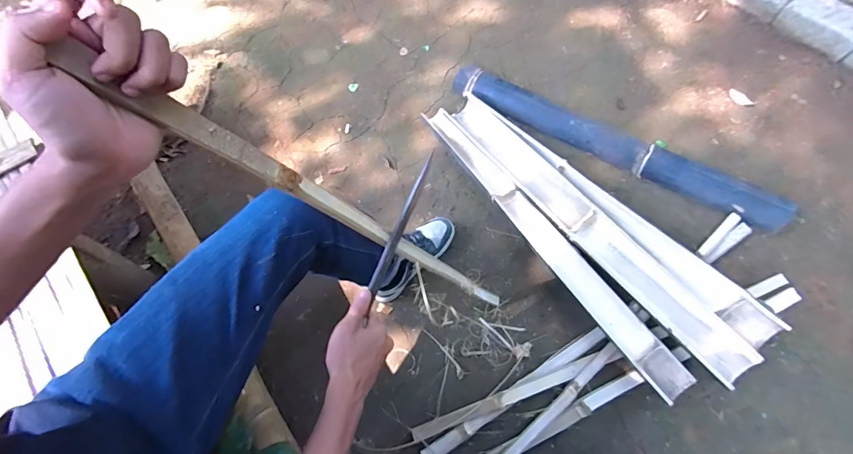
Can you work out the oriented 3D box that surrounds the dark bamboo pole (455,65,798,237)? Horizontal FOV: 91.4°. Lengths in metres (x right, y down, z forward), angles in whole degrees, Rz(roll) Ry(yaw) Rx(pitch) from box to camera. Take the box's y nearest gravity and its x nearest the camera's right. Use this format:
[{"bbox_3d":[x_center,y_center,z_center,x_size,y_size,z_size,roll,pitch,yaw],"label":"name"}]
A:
[{"bbox_3d":[0.469,-0.235,1.120,0.918,0.064,0.094,30,71,16],"label":"dark bamboo pole"}]

